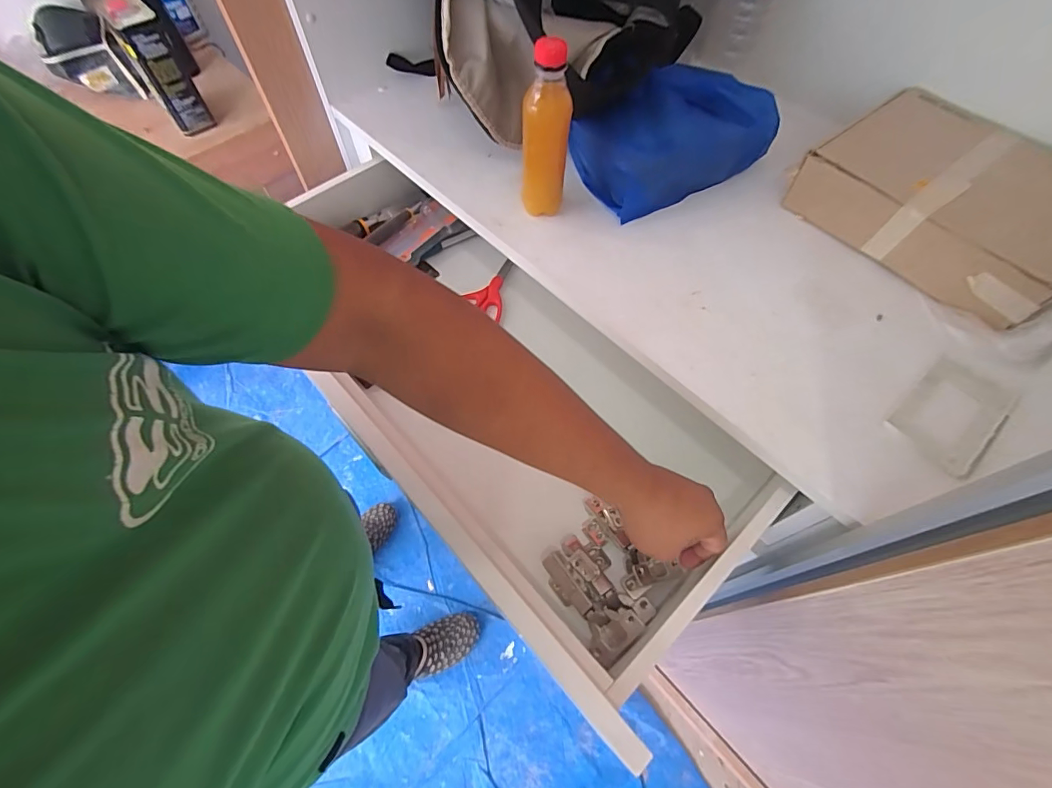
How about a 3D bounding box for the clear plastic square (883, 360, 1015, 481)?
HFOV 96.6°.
[{"bbox_3d":[0.388,0.017,0.428,0.119,0.004,0.071,-37,67,-20],"label":"clear plastic square"}]

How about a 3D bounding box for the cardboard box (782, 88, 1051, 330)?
[{"bbox_3d":[0.470,-0.215,0.523,0.209,0.082,0.262,-34,66,-18],"label":"cardboard box"}]

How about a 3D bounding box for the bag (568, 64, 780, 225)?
[{"bbox_3d":[0.175,-0.311,0.576,0.216,0.088,0.157,-33,66,-18],"label":"bag"}]

